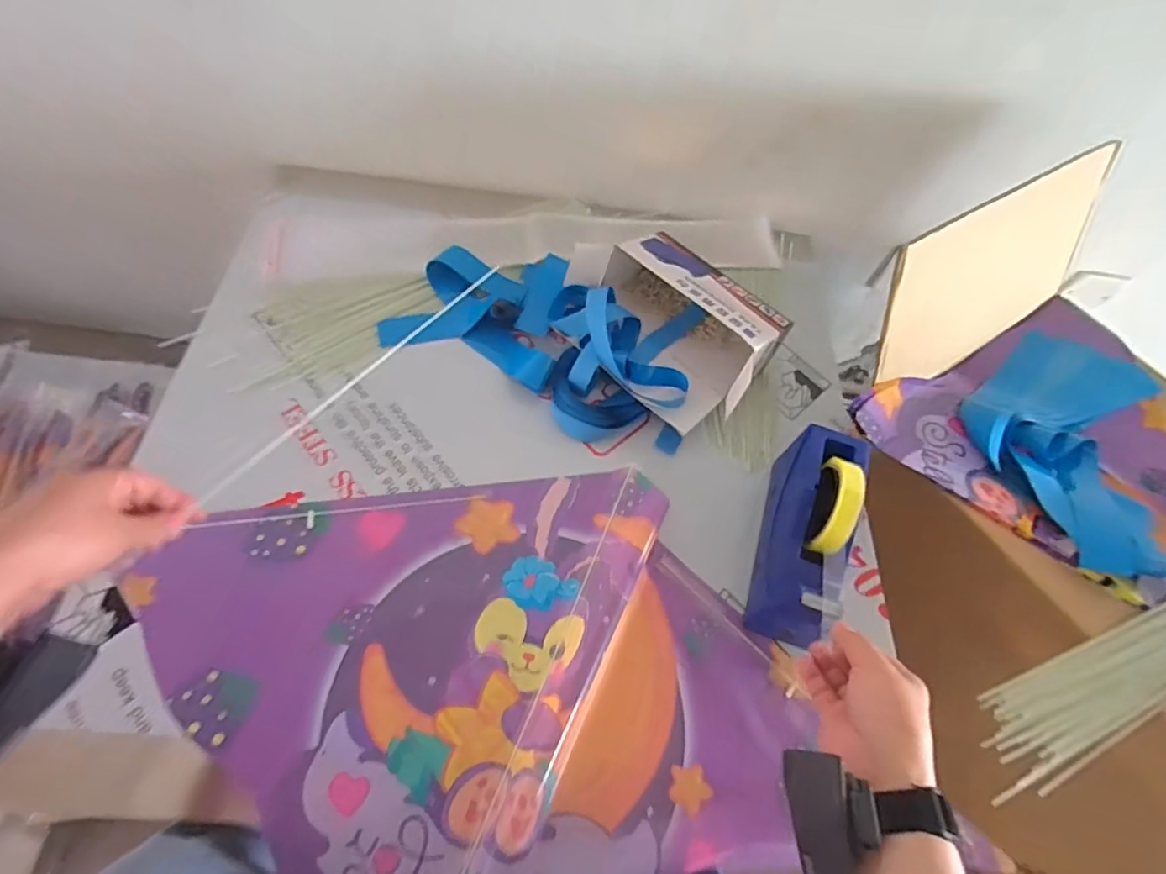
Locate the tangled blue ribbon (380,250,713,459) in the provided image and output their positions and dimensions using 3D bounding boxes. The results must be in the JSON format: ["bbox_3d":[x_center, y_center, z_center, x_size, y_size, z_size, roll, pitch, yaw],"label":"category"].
[{"bbox_3d":[-0.033,-0.137,0.734,0.369,0.058,0.208,24,59,6],"label":"tangled blue ribbon"}]

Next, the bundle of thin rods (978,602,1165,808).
[{"bbox_3d":[0.654,0.182,0.611,0.669,0.031,0.083,-16,63,-16],"label":"bundle of thin rods"}]

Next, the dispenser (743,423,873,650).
[{"bbox_3d":[0.220,0.101,0.596,0.073,0.117,0.225,20,59,4],"label":"dispenser"}]

